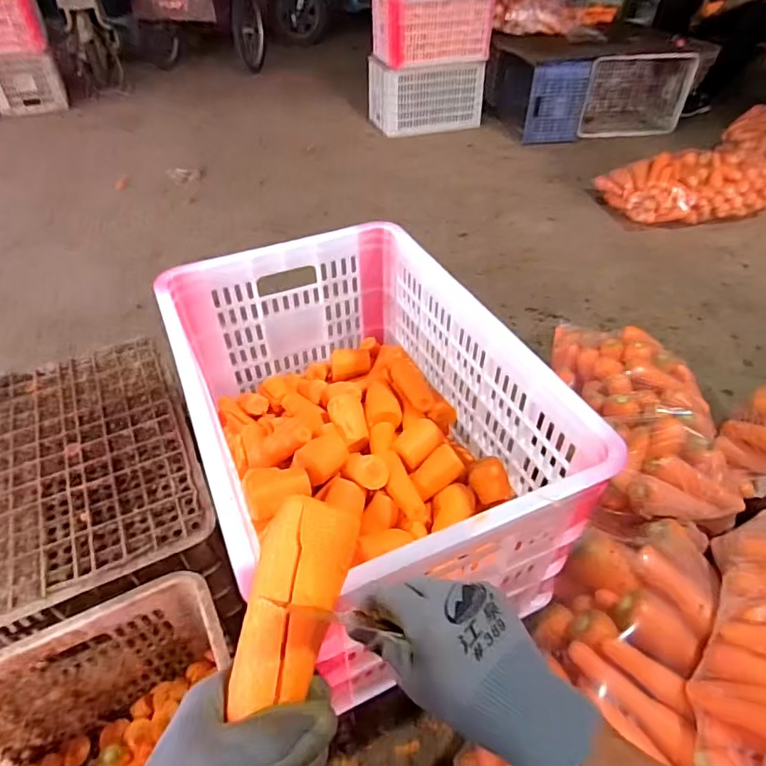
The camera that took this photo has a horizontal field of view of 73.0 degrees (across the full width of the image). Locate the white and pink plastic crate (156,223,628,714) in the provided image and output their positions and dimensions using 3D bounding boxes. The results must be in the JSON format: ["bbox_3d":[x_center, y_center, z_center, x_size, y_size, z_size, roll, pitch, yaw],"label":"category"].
[{"bbox_3d":[-0.026,0.046,0.661,0.325,0.249,0.515,-21,48,-21],"label":"white and pink plastic crate"}]

